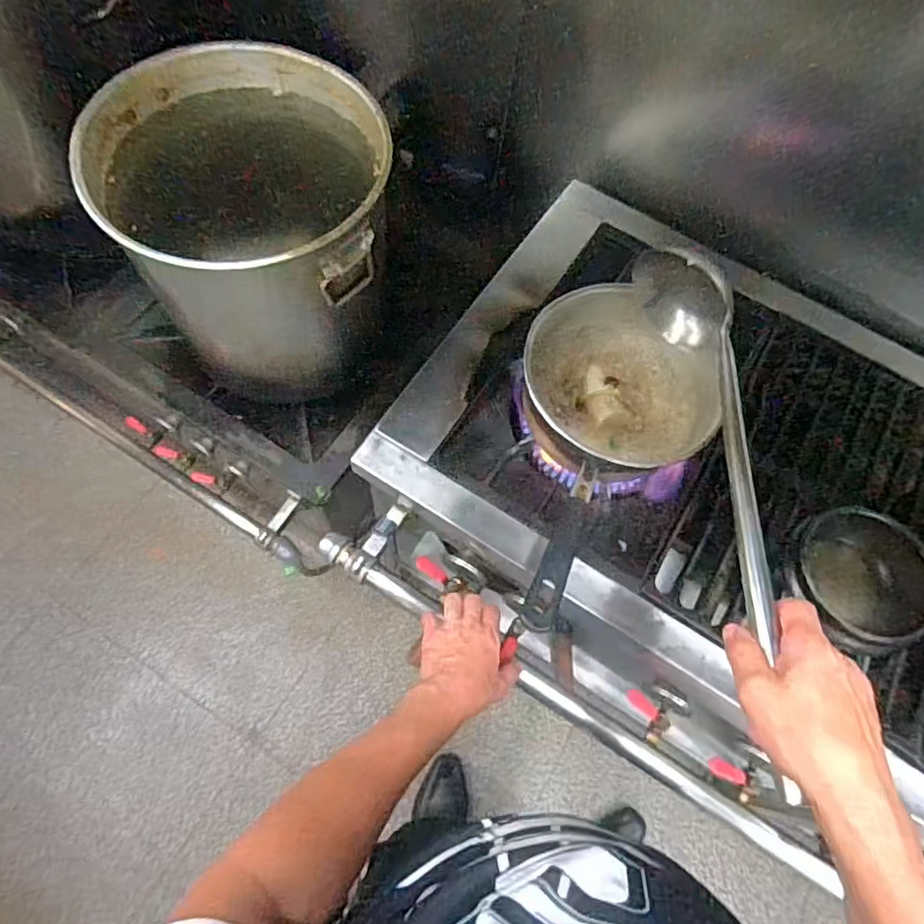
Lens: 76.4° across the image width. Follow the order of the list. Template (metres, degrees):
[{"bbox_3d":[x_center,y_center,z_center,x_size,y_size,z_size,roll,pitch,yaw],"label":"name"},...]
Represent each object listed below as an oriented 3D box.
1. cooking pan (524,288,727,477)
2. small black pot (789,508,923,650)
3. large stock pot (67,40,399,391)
[{"bbox_3d":[0.194,-0.098,0.707,0.234,0.069,0.242,-10,69,-10],"label":"cooking pan"},{"bbox_3d":[0.452,0.139,0.674,0.152,0.071,0.159,2,67,-5],"label":"small black pot"},{"bbox_3d":[-0.319,-0.383,0.965,0.403,0.351,0.418,2,67,-5],"label":"large stock pot"}]

